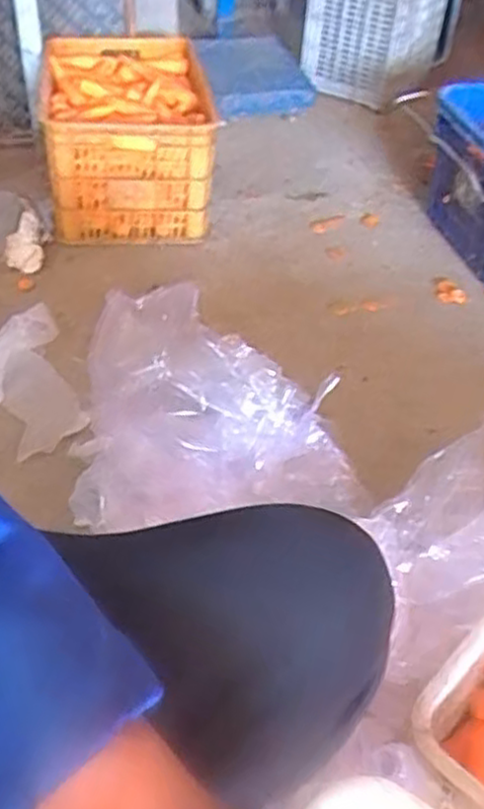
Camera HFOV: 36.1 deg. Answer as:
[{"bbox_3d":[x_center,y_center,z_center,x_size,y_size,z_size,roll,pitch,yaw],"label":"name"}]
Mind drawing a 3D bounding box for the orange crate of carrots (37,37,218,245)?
[{"bbox_3d":[-0.258,-0.602,1.681,0.349,0.262,0.548,-5,43,-8],"label":"orange crate of carrots"}]

